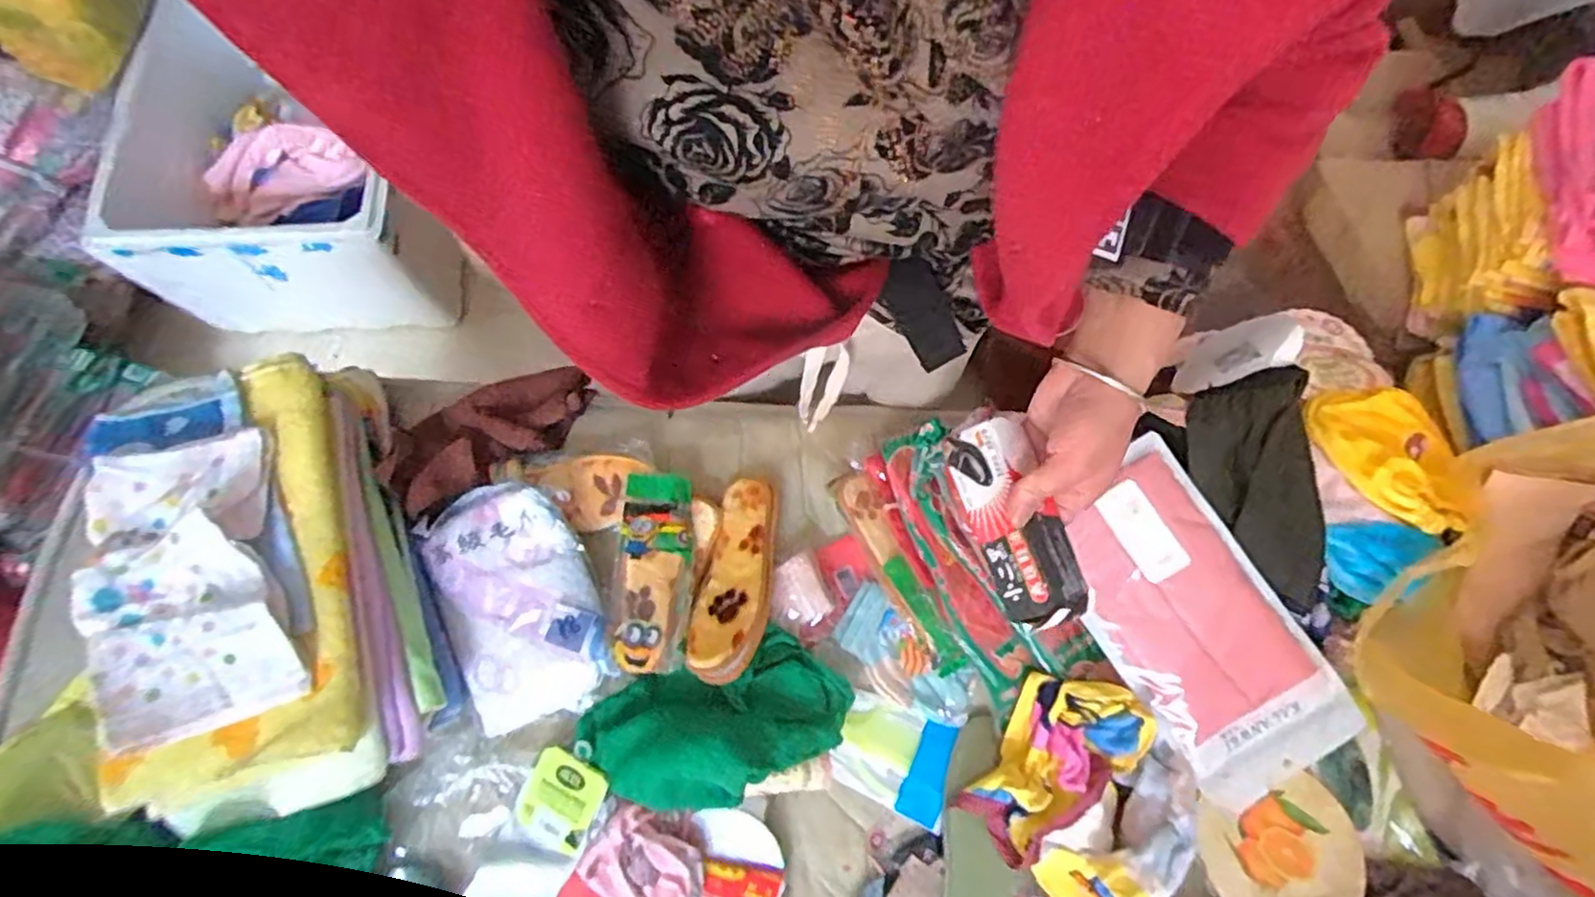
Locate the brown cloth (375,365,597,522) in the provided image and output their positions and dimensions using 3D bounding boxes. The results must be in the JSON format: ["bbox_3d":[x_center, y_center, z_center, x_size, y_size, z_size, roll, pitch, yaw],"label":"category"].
[{"bbox_3d":[-0.301,-0.020,0.675,0.199,0.034,0.087,-36,77,-29],"label":"brown cloth"}]

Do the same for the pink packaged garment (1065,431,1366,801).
[{"bbox_3d":[0.346,0.150,0.606,0.145,0.031,0.283,-34,79,6],"label":"pink packaged garment"}]

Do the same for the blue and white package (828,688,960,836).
[{"bbox_3d":[0.089,0.285,0.642,0.104,0.027,0.086,22,74,5],"label":"blue and white package"}]

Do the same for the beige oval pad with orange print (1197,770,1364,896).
[{"bbox_3d":[0.429,0.355,0.610,0.128,0.032,0.135,31,75,7],"label":"beige oval pad with orange print"}]

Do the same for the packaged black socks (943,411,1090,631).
[{"bbox_3d":[0.139,0.045,0.449,0.054,0.025,0.138,-20,77,-8],"label":"packaged black socks"}]

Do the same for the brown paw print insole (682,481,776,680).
[{"bbox_3d":[-0.057,0.117,0.645,0.066,0.023,0.192,9,58,1],"label":"brown paw print insole"}]

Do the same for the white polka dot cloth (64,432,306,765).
[{"bbox_3d":[-0.466,0.099,0.520,0.132,0.029,0.224,-18,75,-7],"label":"white polka dot cloth"}]

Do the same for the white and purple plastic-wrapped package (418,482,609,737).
[{"bbox_3d":[-0.255,0.137,0.623,0.129,0.034,0.205,-19,75,-7],"label":"white and purple plastic-wrapped package"}]

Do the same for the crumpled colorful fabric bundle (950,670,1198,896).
[{"bbox_3d":[0.255,0.296,0.590,0.178,0.062,0.177,32,75,7],"label":"crumpled colorful fabric bundle"}]

